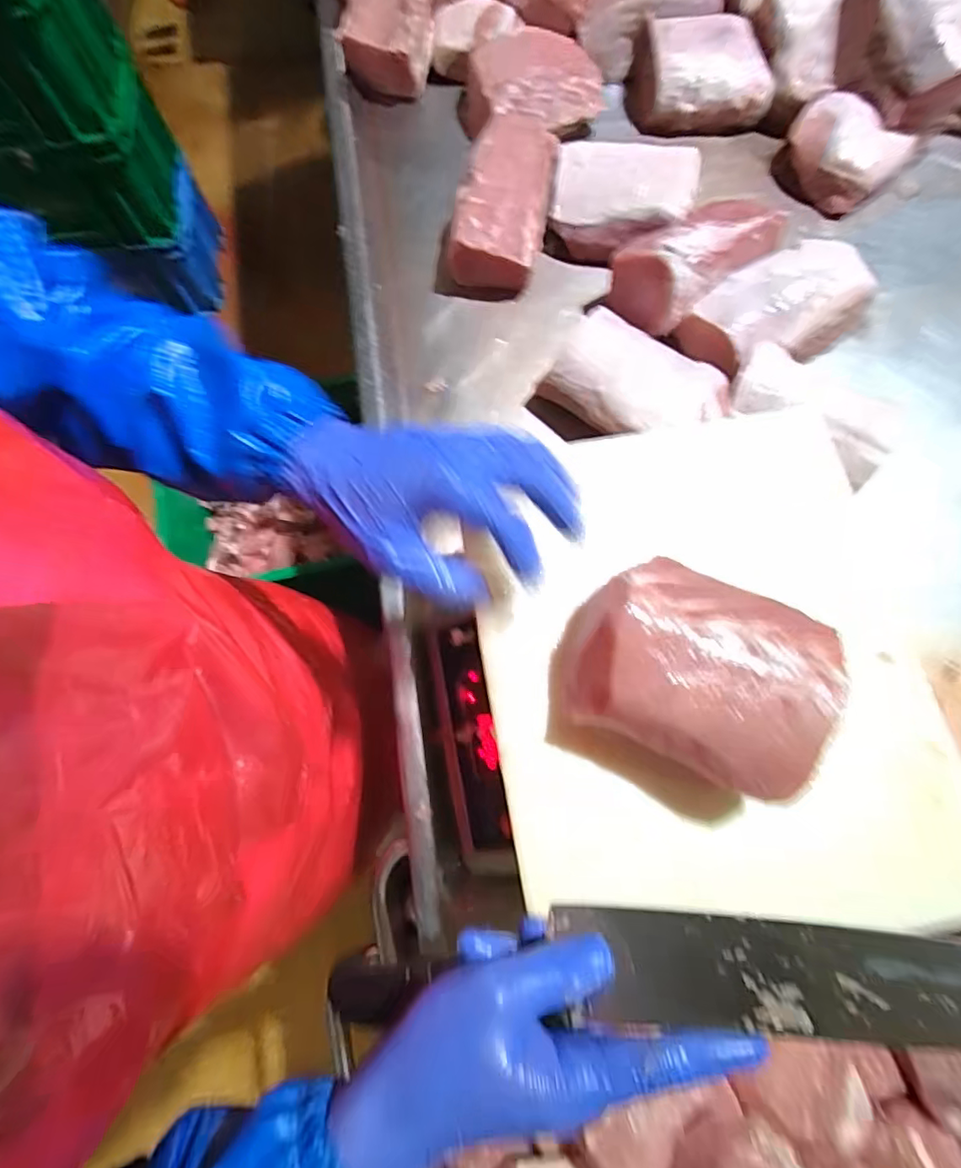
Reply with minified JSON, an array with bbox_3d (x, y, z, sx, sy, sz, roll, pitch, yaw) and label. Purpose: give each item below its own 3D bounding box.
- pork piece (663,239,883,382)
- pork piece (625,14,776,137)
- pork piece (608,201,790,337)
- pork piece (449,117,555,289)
[{"bbox_3d":[0.310,-0.286,0.580,0.190,0.058,0.102,-26,76,-6],"label":"pork piece"},{"bbox_3d":[0.271,-0.628,0.683,0.161,0.068,0.104,3,75,2],"label":"pork piece"},{"bbox_3d":[0.230,-0.352,0.591,0.169,0.076,0.096,-34,77,-8],"label":"pork piece"},{"bbox_3d":[0.026,-0.446,0.638,0.106,0.057,0.204,11,75,4],"label":"pork piece"}]

